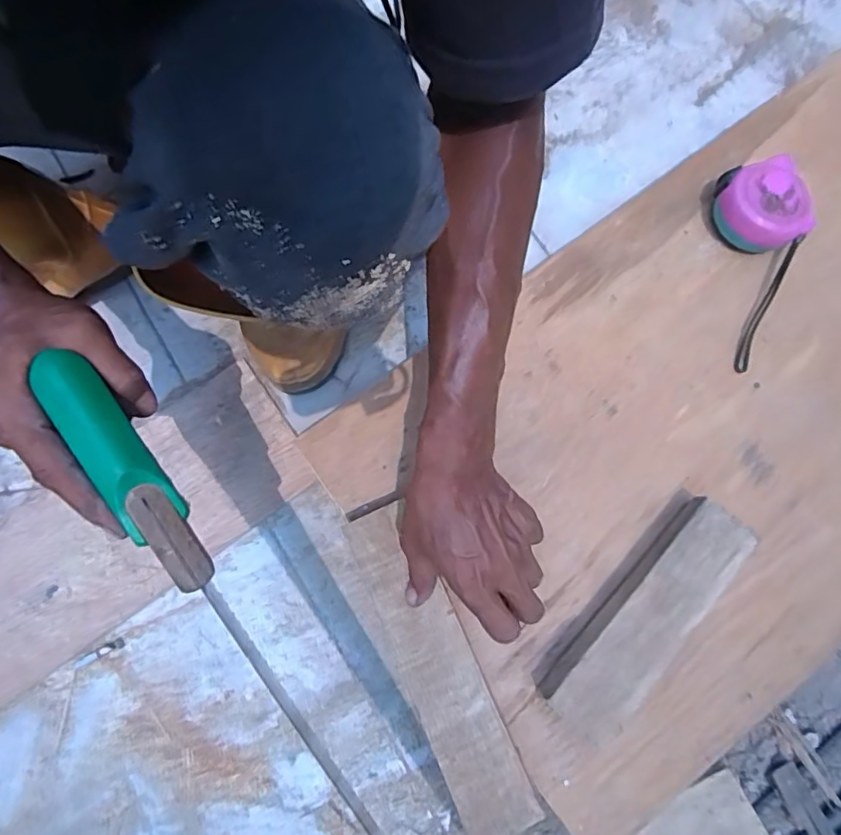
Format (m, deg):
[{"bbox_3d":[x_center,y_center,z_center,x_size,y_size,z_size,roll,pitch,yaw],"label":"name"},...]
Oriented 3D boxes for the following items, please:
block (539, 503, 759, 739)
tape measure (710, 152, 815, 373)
[{"bbox_3d":[0.178,0.154,0.431,0.065,0.042,0.203,42,80,9],"label":"block"},{"bbox_3d":[0.307,-0.139,0.498,0.078,0.043,0.198,3,89,1],"label":"tape measure"}]

